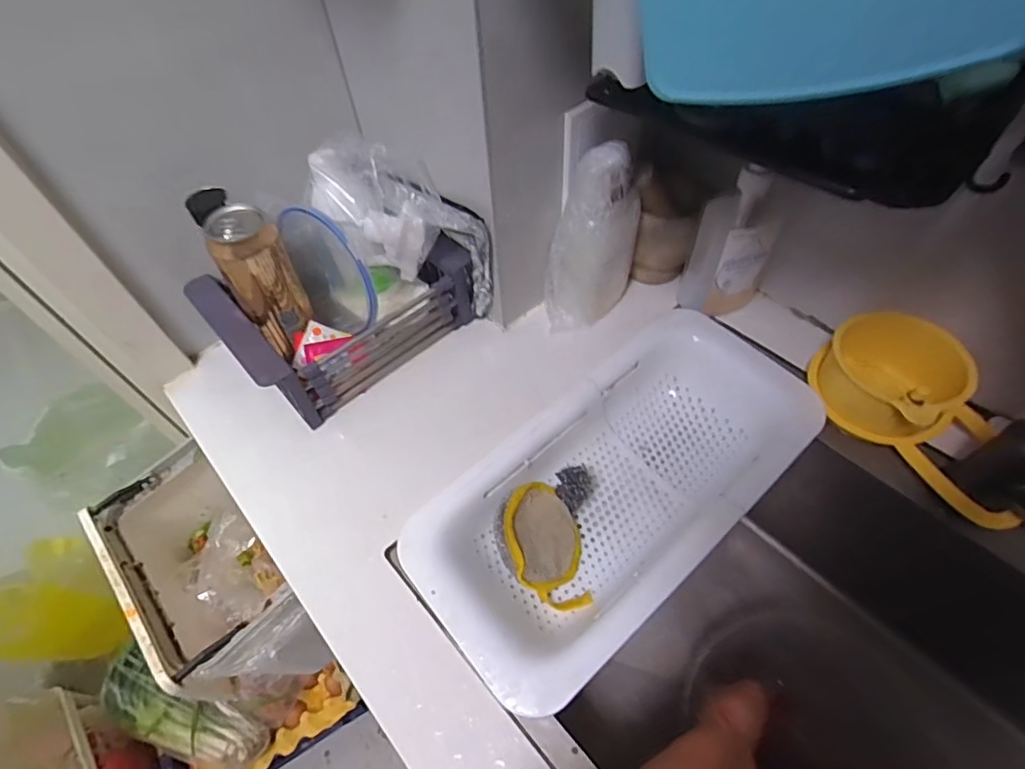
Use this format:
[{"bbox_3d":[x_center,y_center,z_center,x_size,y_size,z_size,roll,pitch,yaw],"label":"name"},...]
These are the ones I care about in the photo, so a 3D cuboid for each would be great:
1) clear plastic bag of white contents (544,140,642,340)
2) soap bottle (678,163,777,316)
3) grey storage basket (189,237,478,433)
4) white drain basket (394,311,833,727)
[{"bbox_3d":[0.090,-0.152,0.555,0.106,0.198,0.054,-9,54,-3],"label":"clear plastic bag of white contents"},{"bbox_3d":[0.237,-0.150,0.567,0.073,0.172,0.065,-25,56,-14],"label":"soap bottle"},{"bbox_3d":[-0.192,-0.098,0.583,0.247,0.116,0.185,-38,60,-22],"label":"grey storage basket"},{"bbox_3d":[0.105,0.099,0.516,0.416,0.071,0.206,-36,59,-21],"label":"white drain basket"}]

